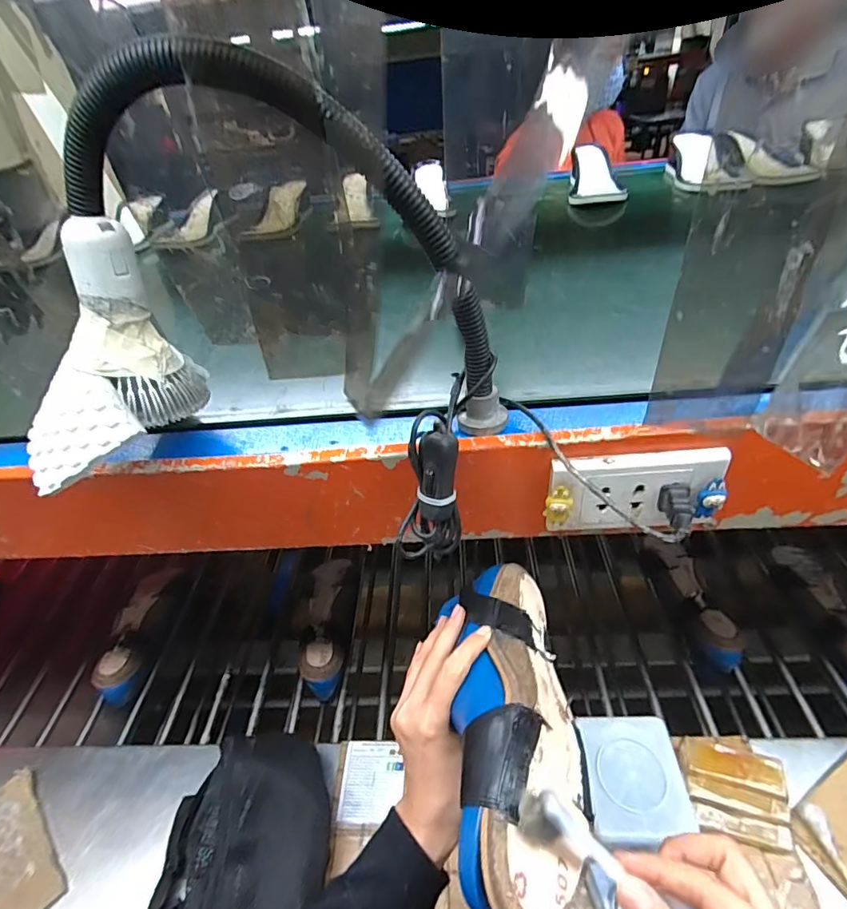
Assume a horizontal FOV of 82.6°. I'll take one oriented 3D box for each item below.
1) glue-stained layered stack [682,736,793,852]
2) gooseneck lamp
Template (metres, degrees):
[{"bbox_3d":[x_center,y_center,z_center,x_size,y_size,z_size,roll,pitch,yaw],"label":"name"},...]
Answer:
[{"bbox_3d":[0.335,0.362,0.521,0.095,0.045,0.080,7,40,18],"label":"glue-stained layered stack"},{"bbox_3d":[-0.100,-0.064,0.284,0.285,0.273,0.096,-1,38,8],"label":"gooseneck lamp"}]

